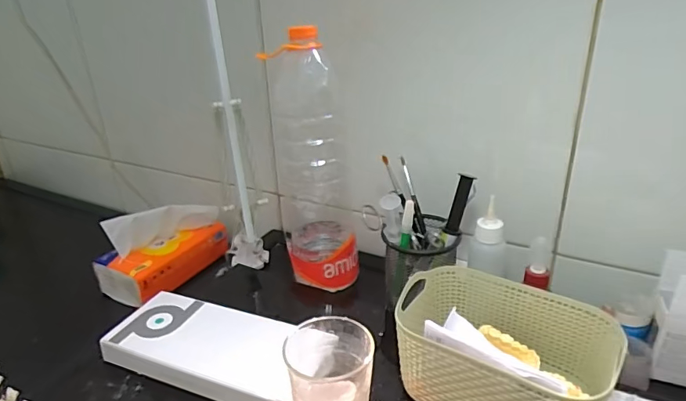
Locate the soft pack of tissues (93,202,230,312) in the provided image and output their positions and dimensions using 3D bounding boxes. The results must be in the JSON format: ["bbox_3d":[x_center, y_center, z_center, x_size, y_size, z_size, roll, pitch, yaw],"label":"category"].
[{"bbox_3d":[-0.273,0.064,0.702,0.099,0.103,0.172,9,27,23],"label":"soft pack of tissues"}]

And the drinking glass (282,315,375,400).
[{"bbox_3d":[-0.008,0.149,0.363,0.061,0.096,0.062,-10,25,-17],"label":"drinking glass"}]

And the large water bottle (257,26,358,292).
[{"bbox_3d":[-0.030,-0.045,0.571,0.084,0.300,0.096,-1,23,2],"label":"large water bottle"}]

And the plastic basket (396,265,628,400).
[{"bbox_3d":[0.134,0.131,0.400,0.158,0.090,0.120,15,29,34],"label":"plastic basket"}]

